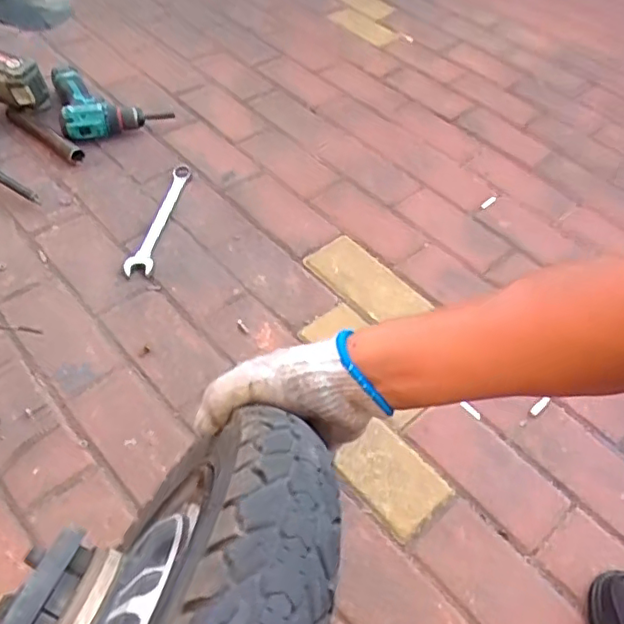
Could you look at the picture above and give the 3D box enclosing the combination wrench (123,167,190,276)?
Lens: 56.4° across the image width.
[{"bbox_3d":[-0.250,-0.161,0.962,0.043,0.012,0.269,6,51,2],"label":"combination wrench"}]

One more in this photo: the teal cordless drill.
[{"bbox_3d":[-0.408,-0.433,1.153,0.199,0.055,0.249,-19,55,-18],"label":"teal cordless drill"}]

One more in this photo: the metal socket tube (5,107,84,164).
[{"bbox_3d":[-0.484,-0.319,1.050,0.208,0.028,0.026,34,57,22],"label":"metal socket tube"}]

